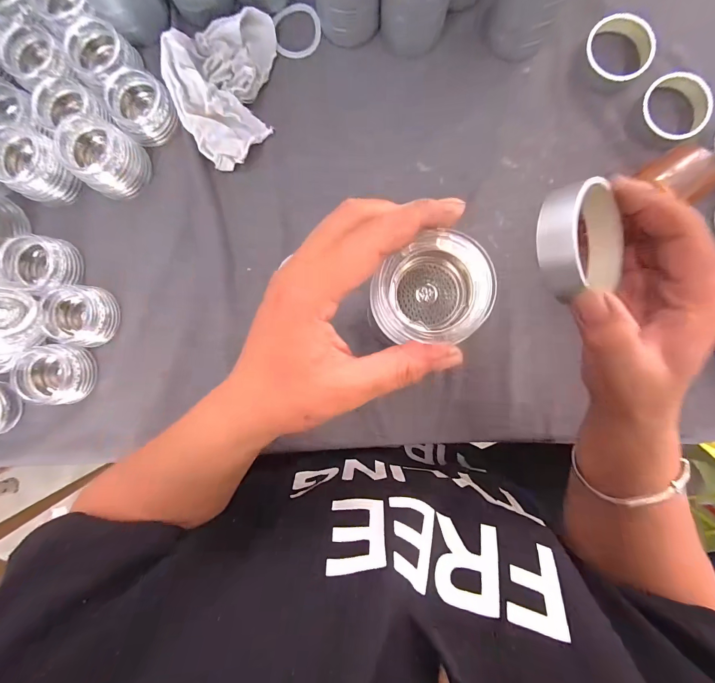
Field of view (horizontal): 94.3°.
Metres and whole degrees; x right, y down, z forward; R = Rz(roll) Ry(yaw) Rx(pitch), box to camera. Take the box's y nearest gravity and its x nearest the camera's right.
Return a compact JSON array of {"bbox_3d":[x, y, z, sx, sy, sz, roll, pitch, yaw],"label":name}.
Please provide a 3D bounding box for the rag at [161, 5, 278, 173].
[{"bbox_3d":[-0.141,-0.259,0.333,0.102,0.046,0.153,4,91,2],"label":"rag"}]

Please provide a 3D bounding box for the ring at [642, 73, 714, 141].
[{"bbox_3d":[0.315,-0.232,0.329,0.052,0.023,0.064,-38,88,2],"label":"ring"}]

